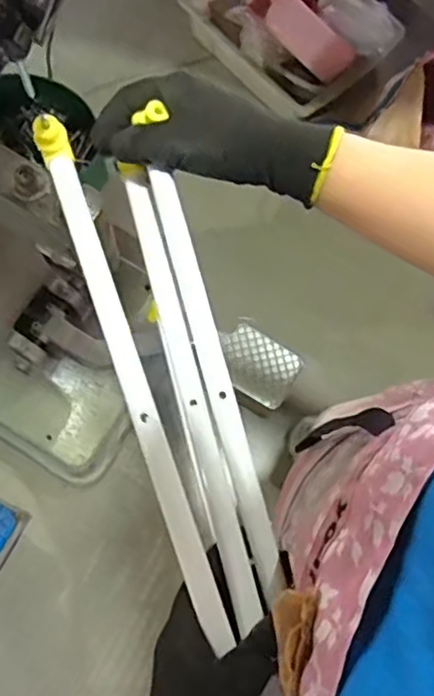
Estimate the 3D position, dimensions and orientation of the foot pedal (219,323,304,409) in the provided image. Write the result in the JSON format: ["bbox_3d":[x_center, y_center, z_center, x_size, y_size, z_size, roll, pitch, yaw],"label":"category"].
[{"bbox_3d":[0.078,0.031,1.282,0.166,0.024,0.123,32,77,7],"label":"foot pedal"}]

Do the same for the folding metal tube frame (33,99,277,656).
[{"bbox_3d":[-0.030,0.009,0.406,0.073,0.060,0.323,-17,78,-5],"label":"folding metal tube frame"}]

